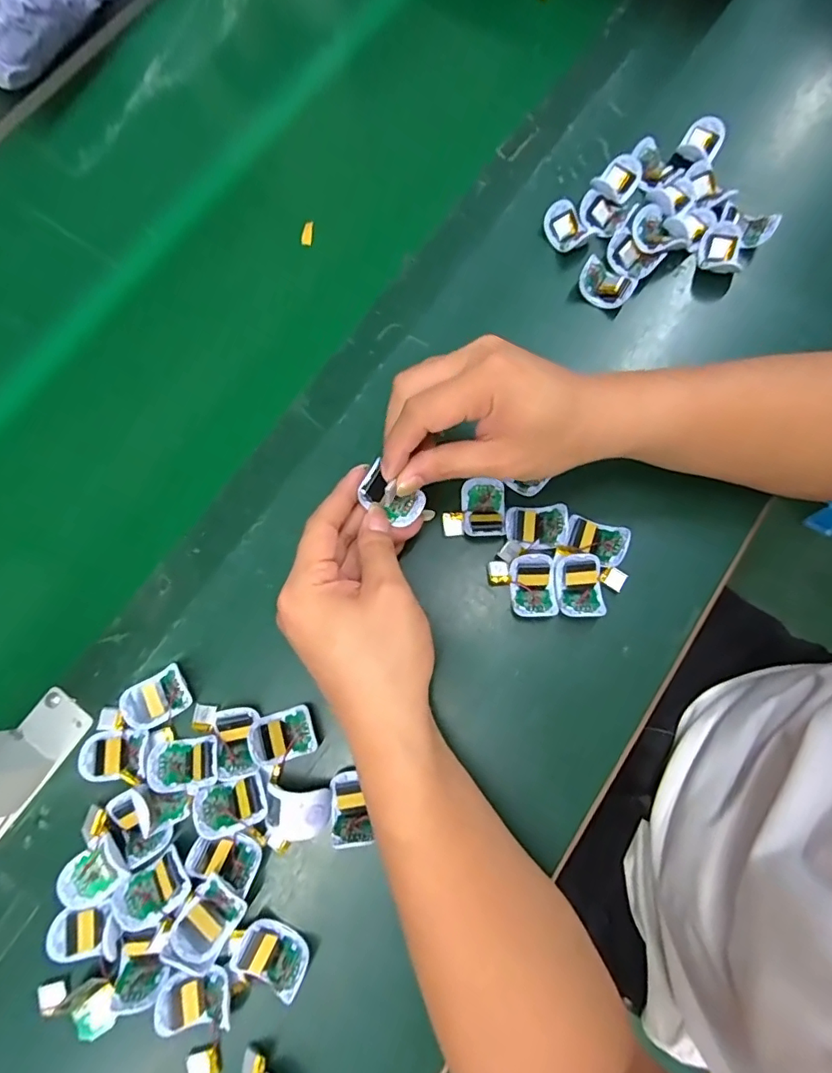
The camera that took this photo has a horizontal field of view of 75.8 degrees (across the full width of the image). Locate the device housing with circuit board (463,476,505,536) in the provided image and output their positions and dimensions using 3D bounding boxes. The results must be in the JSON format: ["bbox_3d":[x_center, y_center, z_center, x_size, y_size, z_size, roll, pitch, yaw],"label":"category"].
[{"bbox_3d":[0.049,-0.022,0.381,0.029,0.009,0.045,1,76,1],"label":"device housing with circuit board"}]

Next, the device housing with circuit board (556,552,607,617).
[{"bbox_3d":[0.112,0.033,0.364,0.032,0.011,0.043,1,76,1],"label":"device housing with circuit board"}]

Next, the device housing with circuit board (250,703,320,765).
[{"bbox_3d":[-0.085,0.128,0.345,0.039,0.015,0.029,-17,76,-3],"label":"device housing with circuit board"}]

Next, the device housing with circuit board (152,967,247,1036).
[{"bbox_3d":[-0.124,0.267,0.306,0.043,0.017,0.033,-2,76,0],"label":"device housing with circuit board"}]

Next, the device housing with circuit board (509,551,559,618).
[{"bbox_3d":[0.080,0.033,0.363,0.029,0.009,0.043,-3,76,0],"label":"device housing with circuit board"}]

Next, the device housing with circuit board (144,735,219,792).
[{"bbox_3d":[-0.147,0.143,0.337,0.043,0.011,0.028,-6,76,-1],"label":"device housing with circuit board"}]

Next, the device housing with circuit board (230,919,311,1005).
[{"bbox_3d":[-0.085,0.249,0.314,0.041,0.018,0.031,24,77,7],"label":"device housing with circuit board"}]

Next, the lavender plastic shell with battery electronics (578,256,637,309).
[{"bbox_3d":[0.152,-0.202,0.423,0.041,0.023,0.033,35,79,9],"label":"lavender plastic shell with battery electronics"}]

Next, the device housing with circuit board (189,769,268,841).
[{"bbox_3d":[-0.114,0.165,0.327,0.042,0.012,0.030,-19,76,-4],"label":"device housing with circuit board"}]

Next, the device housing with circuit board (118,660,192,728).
[{"bbox_3d":[-0.170,0.107,0.353,0.044,0.012,0.030,-31,77,-7],"label":"device housing with circuit board"}]

